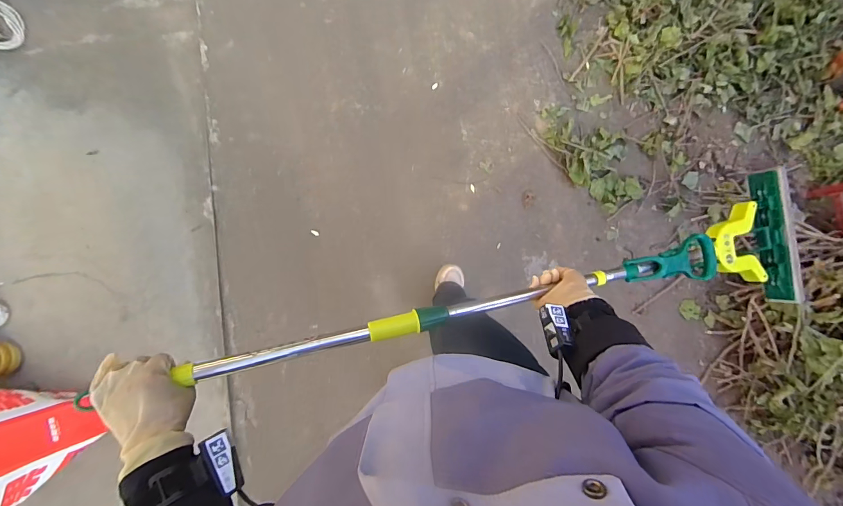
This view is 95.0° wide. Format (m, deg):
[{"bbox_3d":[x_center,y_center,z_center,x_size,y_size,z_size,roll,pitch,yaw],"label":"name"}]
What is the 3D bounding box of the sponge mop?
[{"bbox_3d":[0.229,0.065,0.663,1.121,0.077,0.246,-11,87,-16],"label":"sponge mop"}]

